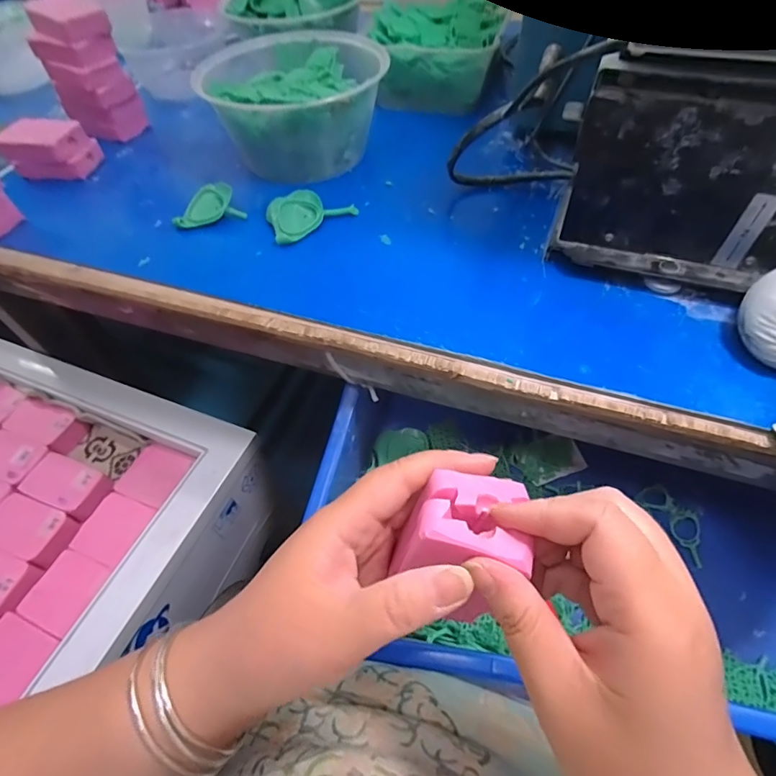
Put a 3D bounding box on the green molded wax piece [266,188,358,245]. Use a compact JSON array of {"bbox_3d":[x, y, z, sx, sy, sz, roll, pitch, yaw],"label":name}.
[{"bbox_3d":[-0.066,-0.148,0.385,0.071,0.018,0.041,-27,57,-16],"label":"green molded wax piece"}]

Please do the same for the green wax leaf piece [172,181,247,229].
[{"bbox_3d":[-0.153,-0.155,0.397,0.057,0.020,0.032,-11,54,-5],"label":"green wax leaf piece"}]

